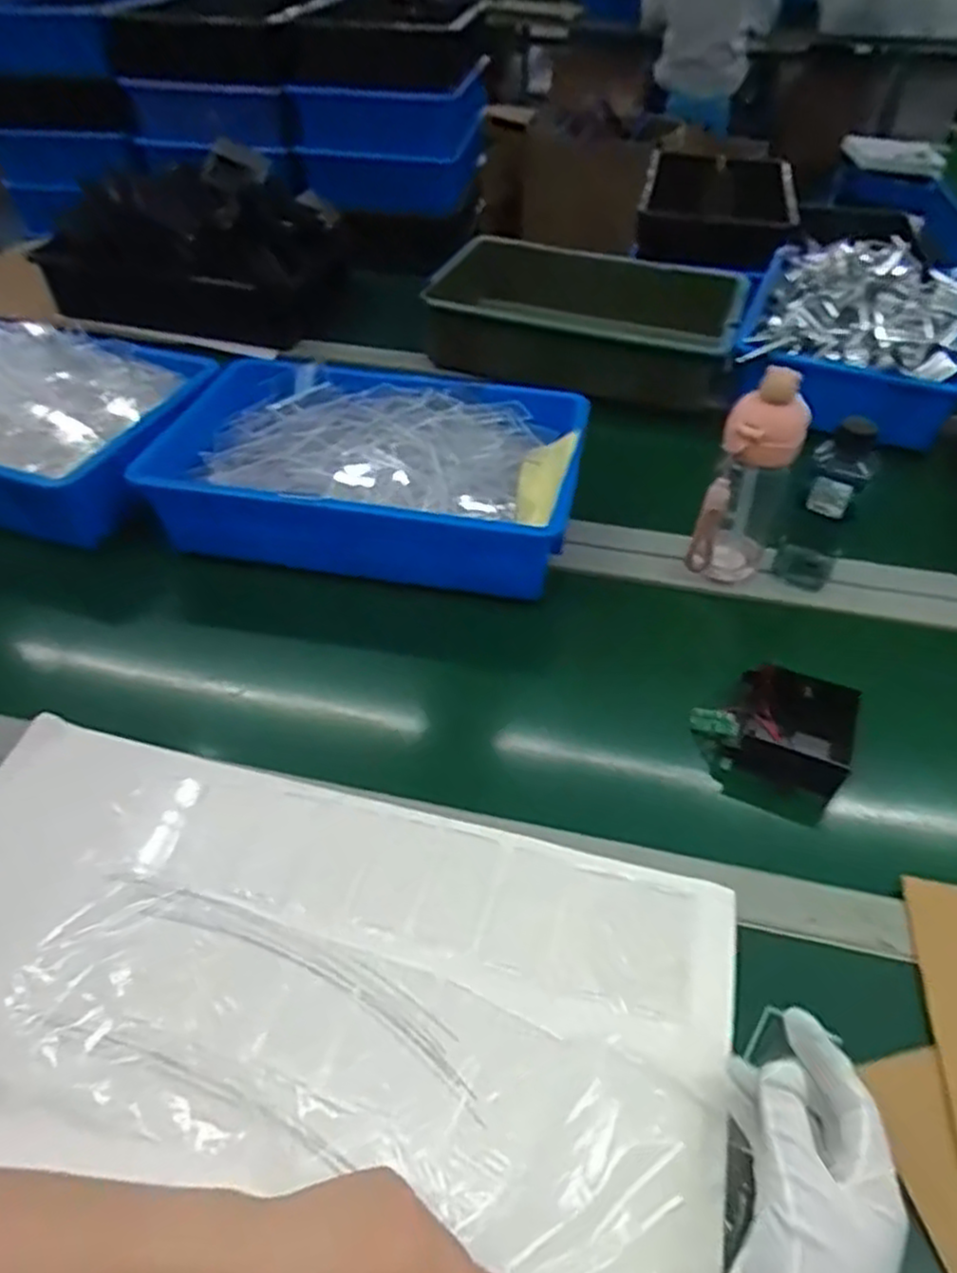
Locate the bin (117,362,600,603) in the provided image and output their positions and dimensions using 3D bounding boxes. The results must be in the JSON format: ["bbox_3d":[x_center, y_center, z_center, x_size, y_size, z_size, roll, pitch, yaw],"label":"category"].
[{"bbox_3d":[-0.105,-0.174,0.789,0.409,0.103,0.280,10,47,9],"label":"bin"}]

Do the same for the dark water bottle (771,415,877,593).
[{"bbox_3d":[0.322,-0.121,0.703,0.056,0.161,0.059,22,48,18],"label":"dark water bottle"}]

